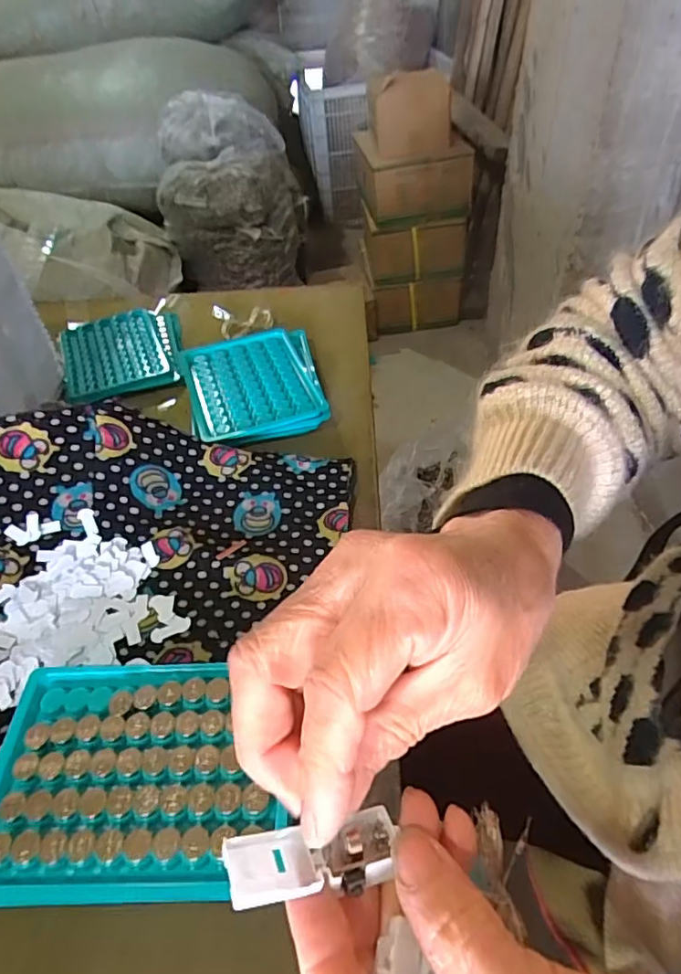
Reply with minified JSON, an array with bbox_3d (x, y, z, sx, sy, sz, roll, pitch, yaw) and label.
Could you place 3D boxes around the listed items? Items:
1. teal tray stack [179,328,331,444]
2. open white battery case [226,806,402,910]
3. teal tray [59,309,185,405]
[{"bbox_3d":[-0.071,-0.088,0.461,0.108,0.018,0.137,-13,45,-10],"label":"teal tray stack"},{"bbox_3d":[-0.008,0.114,0.172,0.053,0.012,0.021,4,43,-22],"label":"open white battery case"},{"bbox_3d":[-0.197,-0.121,0.506,0.106,0.015,0.122,-16,46,-12],"label":"teal tray"}]

